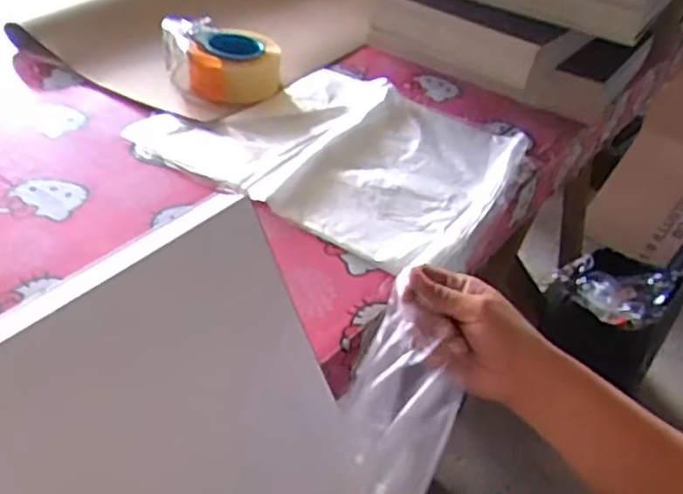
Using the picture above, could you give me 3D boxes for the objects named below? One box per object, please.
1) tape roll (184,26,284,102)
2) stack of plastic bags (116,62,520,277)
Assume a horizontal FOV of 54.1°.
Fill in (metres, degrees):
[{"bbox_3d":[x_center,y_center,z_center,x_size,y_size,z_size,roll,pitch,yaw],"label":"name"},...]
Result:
[{"bbox_3d":[-0.146,-0.256,0.922,0.125,0.067,0.125,4,39,-3],"label":"tape roll"},{"bbox_3d":[0.000,-0.127,0.826,0.404,0.020,0.329,23,42,19],"label":"stack of plastic bags"}]

